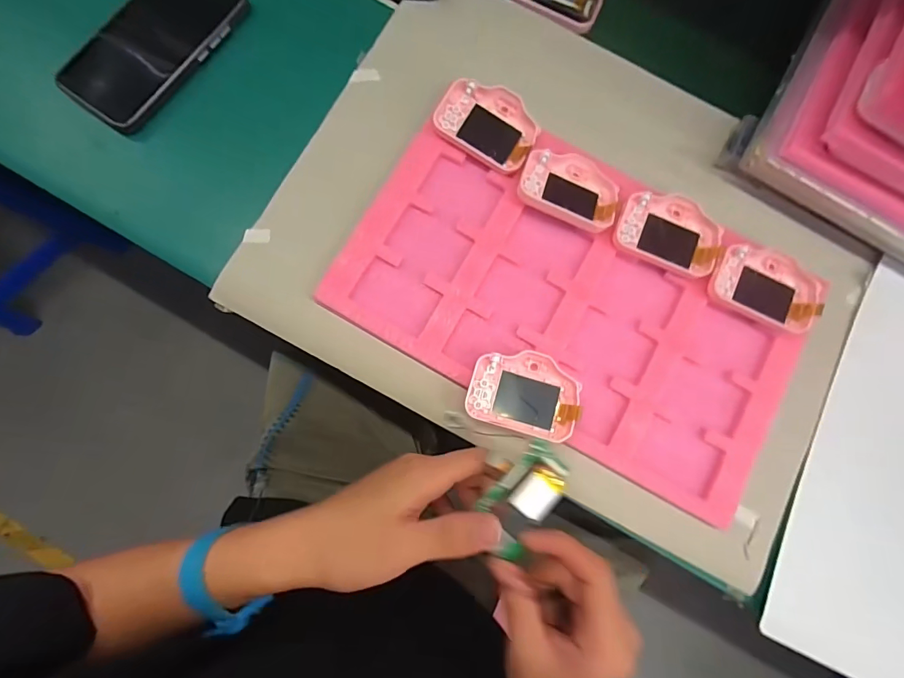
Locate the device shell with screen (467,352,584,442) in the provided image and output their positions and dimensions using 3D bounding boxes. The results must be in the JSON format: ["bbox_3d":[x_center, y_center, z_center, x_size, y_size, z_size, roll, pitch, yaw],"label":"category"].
[{"bbox_3d":[0.056,0.041,0.339,0.083,0.019,0.060,17,81,0],"label":"device shell with screen"}]

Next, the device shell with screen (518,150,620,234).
[{"bbox_3d":[0.100,-0.129,0.369,0.083,0.015,0.059,22,81,1],"label":"device shell with screen"}]

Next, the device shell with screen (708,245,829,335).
[{"bbox_3d":[0.259,-0.043,0.363,0.085,0.020,0.060,25,81,1],"label":"device shell with screen"}]

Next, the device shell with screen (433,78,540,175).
[{"bbox_3d":[0.032,-0.185,0.372,0.085,0.017,0.059,30,81,2],"label":"device shell with screen"}]

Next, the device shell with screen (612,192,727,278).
[{"bbox_3d":[0.183,-0.090,0.366,0.086,0.017,0.061,25,81,1],"label":"device shell with screen"}]

